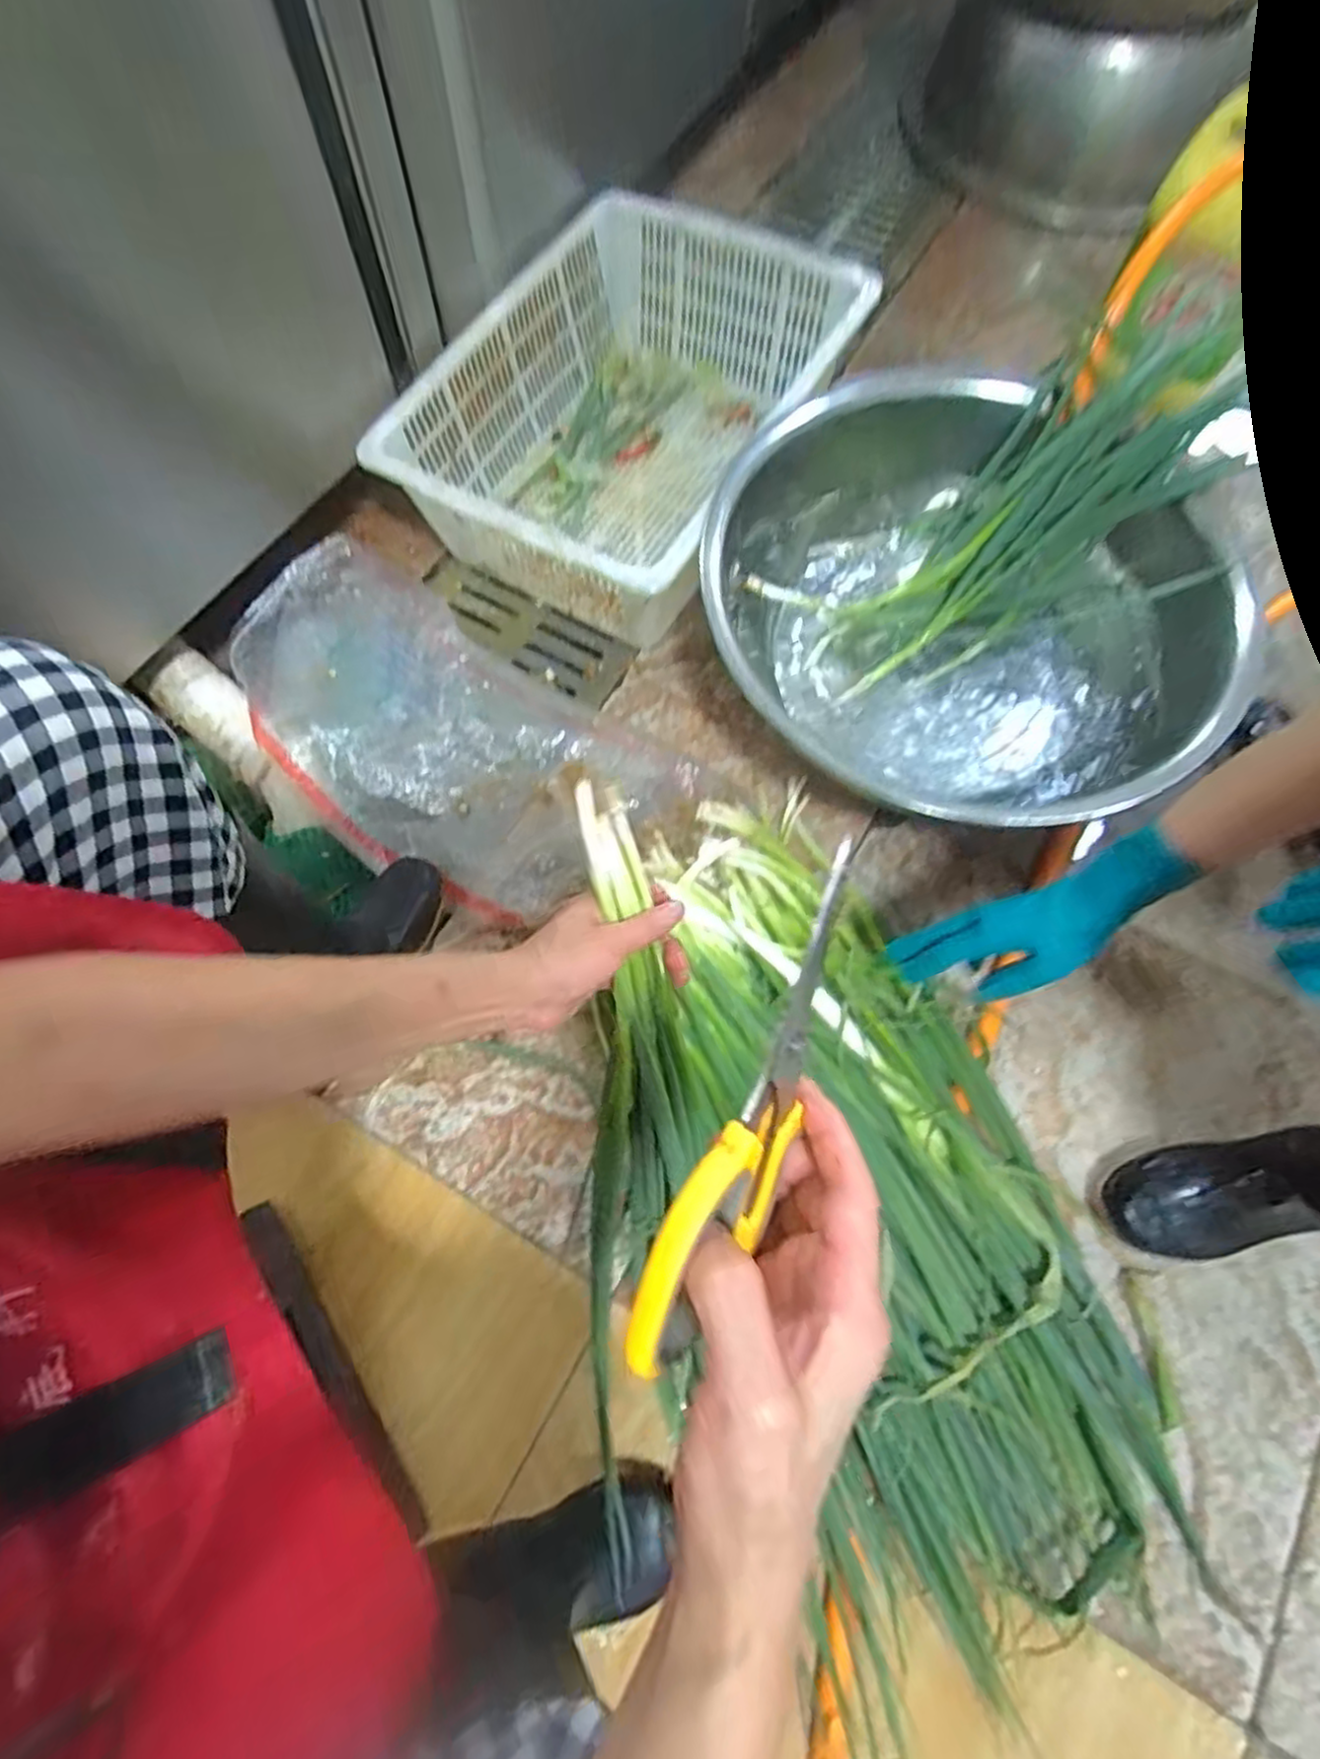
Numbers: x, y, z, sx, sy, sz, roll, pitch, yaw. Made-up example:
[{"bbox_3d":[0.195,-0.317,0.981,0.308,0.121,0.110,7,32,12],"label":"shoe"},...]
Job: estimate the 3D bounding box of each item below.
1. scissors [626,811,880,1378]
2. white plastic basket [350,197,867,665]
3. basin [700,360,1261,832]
[{"bbox_3d":[0.038,0.075,0.252,0.010,0.055,0.181,22,86,36],"label":"scissors"},{"bbox_3d":[-0.034,-0.593,0.959,0.409,0.183,0.576,29,72,10],"label":"white plastic basket"},{"bbox_3d":[0.334,-0.306,0.857,0.456,0.181,0.549,-32,75,-10],"label":"basin"}]

